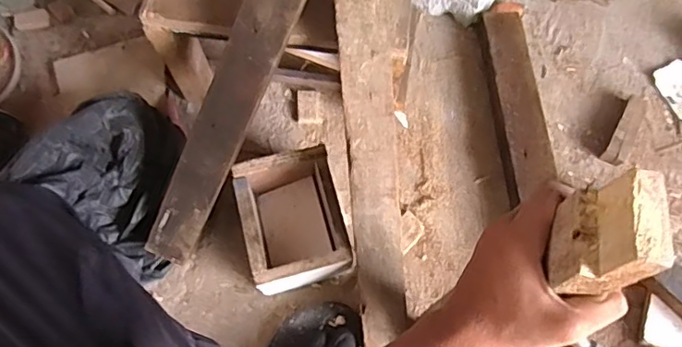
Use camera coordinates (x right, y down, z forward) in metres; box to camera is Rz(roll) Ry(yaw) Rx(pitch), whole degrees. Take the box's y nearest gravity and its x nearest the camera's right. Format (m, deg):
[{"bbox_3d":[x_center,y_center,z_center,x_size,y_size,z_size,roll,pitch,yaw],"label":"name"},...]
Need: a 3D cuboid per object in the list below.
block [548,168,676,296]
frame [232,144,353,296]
[{"bbox_3d":[0.150,0.035,0.306,0.034,0.065,0.059,9,70,2],"label":"block"},{"bbox_3d":[-0.065,0.065,0.736,0.124,0.106,0.158,-12,71,-5],"label":"frame"}]

